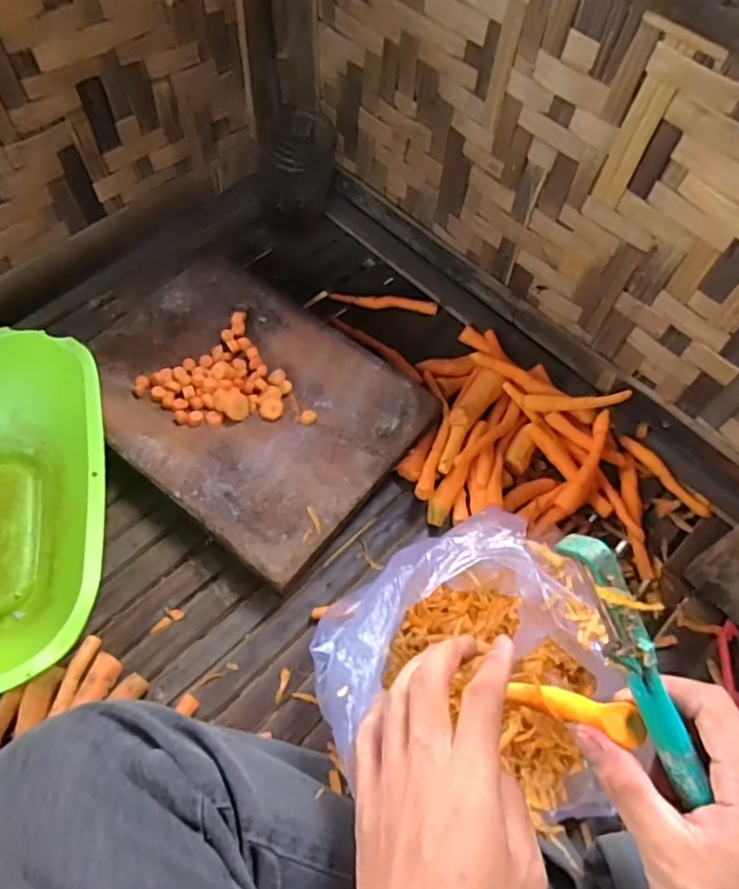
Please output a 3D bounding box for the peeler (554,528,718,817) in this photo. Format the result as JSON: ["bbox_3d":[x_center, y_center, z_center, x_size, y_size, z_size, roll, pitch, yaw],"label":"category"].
[{"bbox_3d":[0.116,0.097,0.264,0.013,0.020,0.130,-29,102,-16],"label":"peeler"}]

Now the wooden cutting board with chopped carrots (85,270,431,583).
[{"bbox_3d":[-0.114,-0.042,0.563,0.298,0.039,0.228,36,66,16],"label":"wooden cutting board with chopped carrots"}]

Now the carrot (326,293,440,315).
[{"bbox_3d":[0.015,-0.154,0.661,0.115,0.018,0.014,9,62,3],"label":"carrot"}]

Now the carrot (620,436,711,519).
[{"bbox_3d":[0.278,0.030,0.573,0.014,0.018,0.101,-36,69,-19],"label":"carrot"}]

